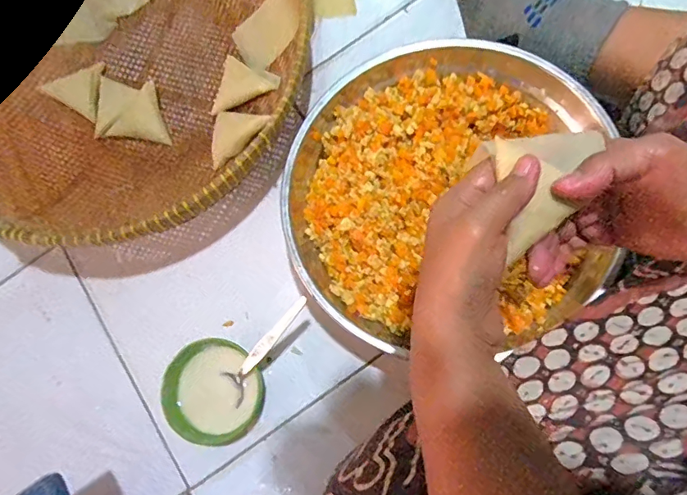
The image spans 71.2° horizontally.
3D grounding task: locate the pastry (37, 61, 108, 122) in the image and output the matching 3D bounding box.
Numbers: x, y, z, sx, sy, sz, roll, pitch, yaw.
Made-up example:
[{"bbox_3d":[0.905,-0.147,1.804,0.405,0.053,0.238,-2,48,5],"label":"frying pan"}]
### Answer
[{"bbox_3d":[-0.307,-0.193,0.566,0.060,0.017,0.063,28,81,13],"label":"pastry"}]

